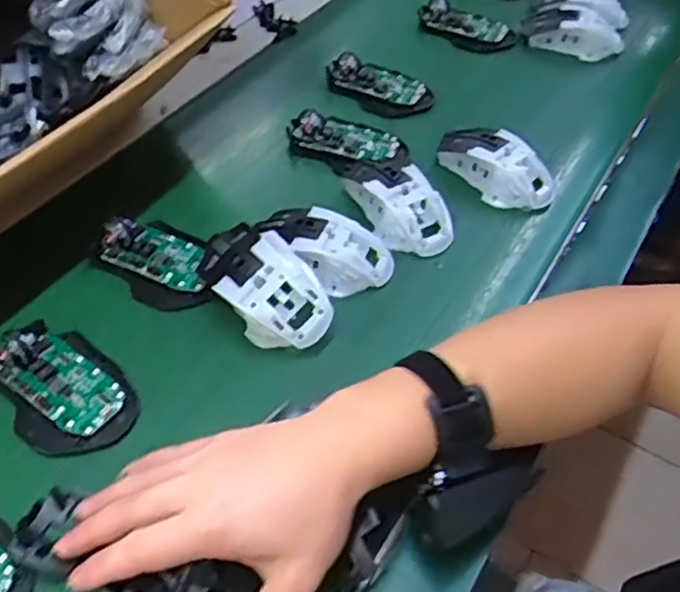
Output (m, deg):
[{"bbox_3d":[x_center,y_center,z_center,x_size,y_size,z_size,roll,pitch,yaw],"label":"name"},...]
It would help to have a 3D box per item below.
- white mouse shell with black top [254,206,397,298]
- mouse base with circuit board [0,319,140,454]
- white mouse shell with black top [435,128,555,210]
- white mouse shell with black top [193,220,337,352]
[{"bbox_3d":[-0.012,-0.035,0.558,0.113,0.044,0.062,11,49,7],"label":"white mouse shell with black top"},{"bbox_3d":[-0.190,0.058,0.468,0.107,0.028,0.071,36,57,26],"label":"mouse base with circuit board"},{"bbox_3d":[0.141,-0.118,0.630,0.114,0.041,0.059,27,53,20],"label":"white mouse shell with black top"},{"bbox_3d":[-0.057,-0.007,0.512,0.061,0.047,0.109,-32,57,-26],"label":"white mouse shell with black top"}]

